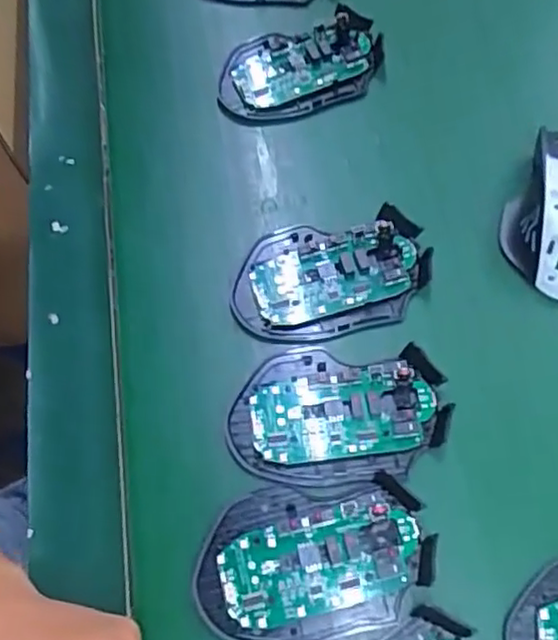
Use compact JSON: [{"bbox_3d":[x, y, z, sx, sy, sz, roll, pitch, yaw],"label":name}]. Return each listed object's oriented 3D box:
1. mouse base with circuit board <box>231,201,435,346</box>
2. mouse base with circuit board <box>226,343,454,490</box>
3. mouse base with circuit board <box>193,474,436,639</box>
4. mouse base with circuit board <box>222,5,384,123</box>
[{"bbox_3d":[0.030,-0.026,0.386,0.113,0.015,0.071,-6,68,-1],"label":"mouse base with circuit board"},{"bbox_3d":[0.031,0.050,0.355,0.112,0.013,0.072,-3,68,1],"label":"mouse base with circuit board"},{"bbox_3d":[0.016,0.118,0.326,0.114,0.013,0.069,-7,68,-1],"label":"mouse base with circuit board"},{"bbox_3d":[0.016,-0.172,0.452,0.113,0.019,0.064,-14,68,-4],"label":"mouse base with circuit board"}]

